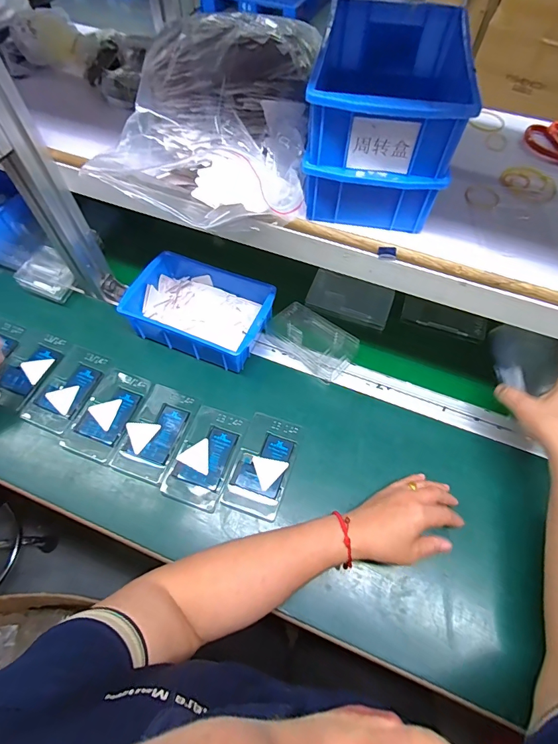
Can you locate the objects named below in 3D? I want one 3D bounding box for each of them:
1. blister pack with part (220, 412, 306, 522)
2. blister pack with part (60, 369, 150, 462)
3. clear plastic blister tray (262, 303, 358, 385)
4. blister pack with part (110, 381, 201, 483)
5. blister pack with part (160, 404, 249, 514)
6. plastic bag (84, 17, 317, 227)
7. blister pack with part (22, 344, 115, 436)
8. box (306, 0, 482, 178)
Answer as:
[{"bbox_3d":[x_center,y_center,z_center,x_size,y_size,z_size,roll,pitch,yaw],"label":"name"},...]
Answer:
[{"bbox_3d":[-0.019,0.117,0.506,0.071,0.008,0.129,17,61,9],"label":"blister pack with part"},{"bbox_3d":[-0.235,0.057,0.540,0.070,0.014,0.128,19,61,9],"label":"blister pack with part"},{"bbox_3d":[0.050,-0.050,0.596,0.133,0.019,0.081,38,79,15],"label":"clear plastic blister tray"},{"bbox_3d":[-0.164,0.079,0.523,0.075,0.011,0.123,19,61,9],"label":"blister pack with part"},{"bbox_3d":[-0.095,0.111,0.514,0.073,0.014,0.127,18,61,9],"label":"blister pack with part"},{"bbox_3d":[-0.070,-0.251,0.398,0.199,0.112,0.195,3,60,1],"label":"plastic bag"},{"bbox_3d":[-0.301,0.022,0.557,0.073,0.009,0.127,21,62,11],"label":"blister pack with part"},{"bbox_3d":[0.102,-0.271,0.369,0.132,0.064,0.202,9,60,4],"label":"box"}]

